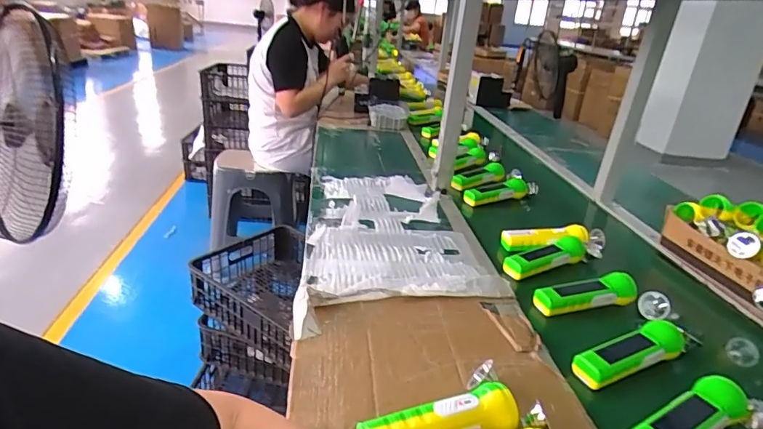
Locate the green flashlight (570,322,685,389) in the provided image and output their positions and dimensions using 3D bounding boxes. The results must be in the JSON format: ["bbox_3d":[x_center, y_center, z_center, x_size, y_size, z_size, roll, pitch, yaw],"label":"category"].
[{"bbox_3d":[0.320,0.179,0.595,0.158,0.050,0.049,-5,27,-22],"label":"green flashlight"}]

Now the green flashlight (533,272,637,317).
[{"bbox_3d":[0.314,0.127,0.721,0.157,0.041,0.054,-10,26,-2],"label":"green flashlight"}]

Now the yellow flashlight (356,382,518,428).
[{"bbox_3d":[0.056,0.213,0.461,0.168,0.049,0.044,-3,27,-20],"label":"yellow flashlight"}]

